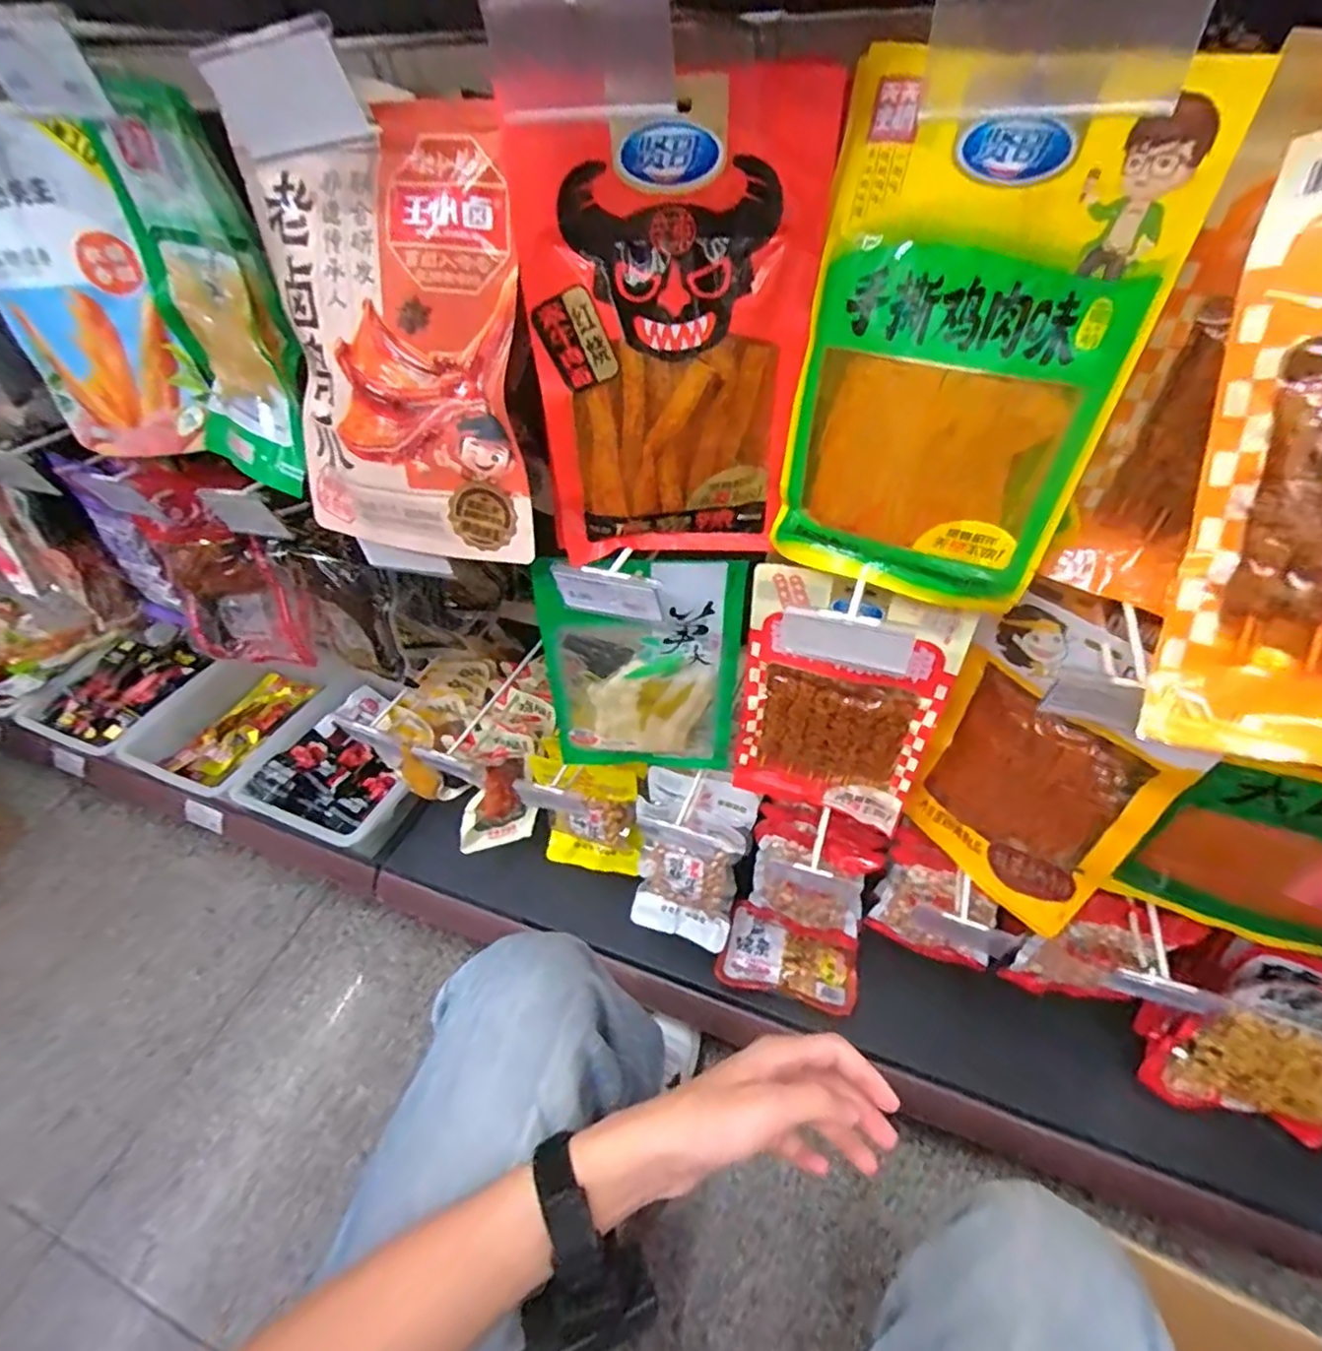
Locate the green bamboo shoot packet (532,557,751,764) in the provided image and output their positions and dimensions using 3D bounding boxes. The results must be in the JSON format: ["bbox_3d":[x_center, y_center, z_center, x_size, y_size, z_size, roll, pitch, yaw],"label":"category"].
[{"bbox_3d":[-0.015,0.002,0.592,0.177,0.252,0.037,3,45,6],"label":"green bamboo shoot packet"}]

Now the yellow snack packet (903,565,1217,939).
[{"bbox_3d":[0.308,0.073,0.525,0.043,0.281,0.166,-24,48,-29],"label":"yellow snack packet"}]

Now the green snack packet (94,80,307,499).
[{"bbox_3d":[-0.320,-0.264,0.466,0.161,0.253,0.035,33,49,18],"label":"green snack packet"}]

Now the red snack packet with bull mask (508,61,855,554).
[{"bbox_3d":[0.011,-0.193,0.398,0.160,0.250,0.039,2,45,4],"label":"red snack packet with bull mask"}]

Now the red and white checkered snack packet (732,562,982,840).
[{"bbox_3d":[0.153,0.031,0.570,0.165,0.261,0.031,14,47,17],"label":"red and white checkered snack packet"}]

